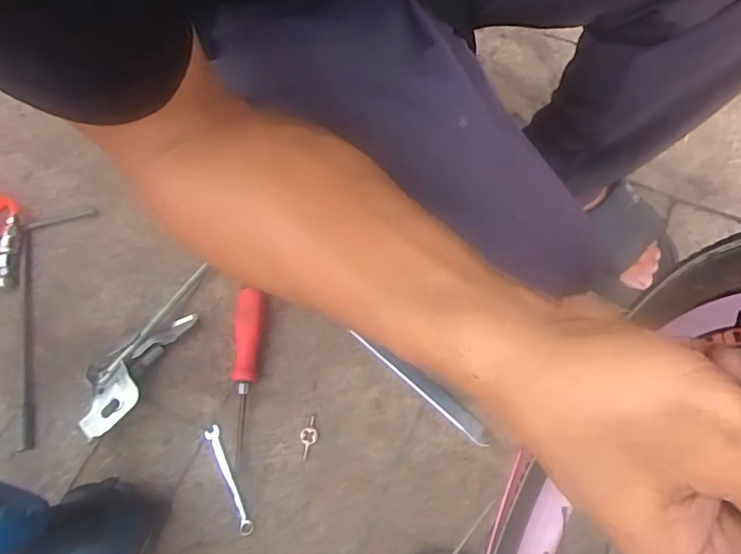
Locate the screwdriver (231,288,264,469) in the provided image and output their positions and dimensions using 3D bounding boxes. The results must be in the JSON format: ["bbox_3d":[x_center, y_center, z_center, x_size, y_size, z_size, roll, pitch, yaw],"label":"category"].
[{"bbox_3d":[-0.138,0.101,0.572,0.033,0.032,0.177,3,67,2],"label":"screwdriver"}]

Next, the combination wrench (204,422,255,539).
[{"bbox_3d":[-0.145,0.206,0.543,0.014,0.008,0.112,-25,69,-9],"label":"combination wrench"}]

